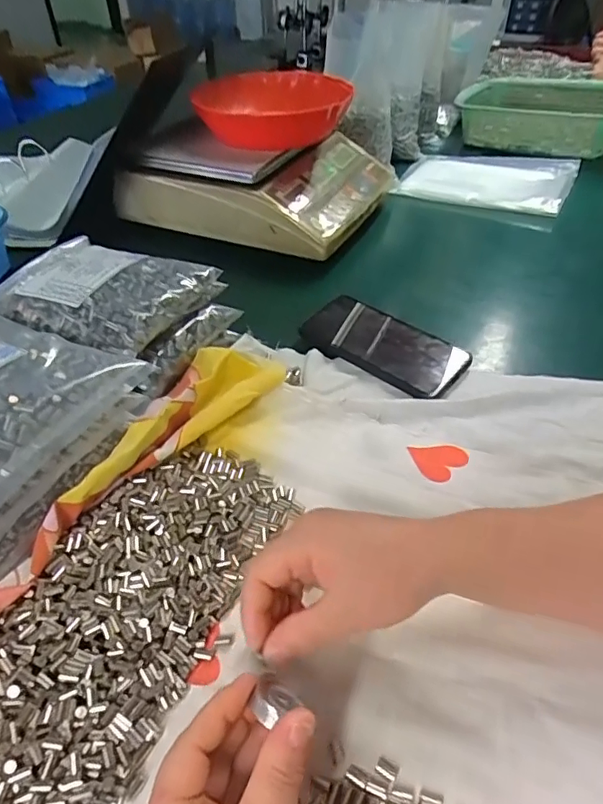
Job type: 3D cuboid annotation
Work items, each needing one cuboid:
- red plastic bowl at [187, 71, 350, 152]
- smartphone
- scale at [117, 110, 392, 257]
[{"bbox_3d":[-0.028,-0.399,0.715,0.182,0.061,0.182,0,44,0],"label":"red plastic bowl"},{"bbox_3d":[0.082,-0.058,0.522,0.158,0.014,0.081,27,51,26],"label":"smartphone"},{"bbox_3d":[-0.063,-0.341,0.756,0.337,0.111,0.281,15,46,16],"label":"scale"}]

